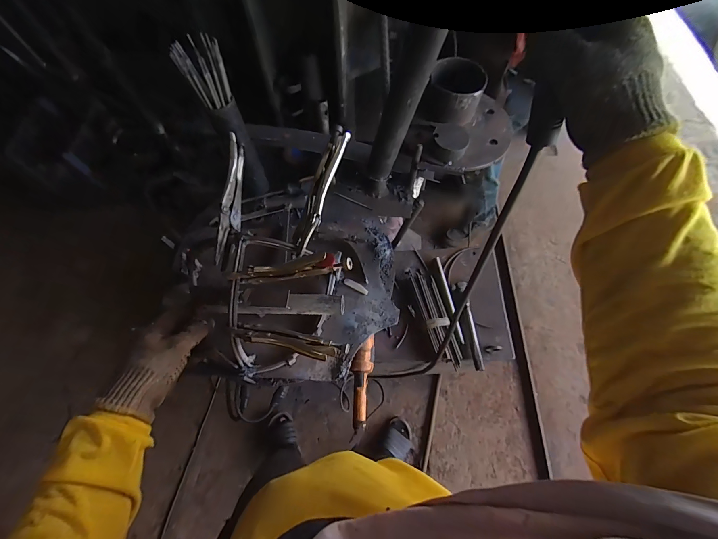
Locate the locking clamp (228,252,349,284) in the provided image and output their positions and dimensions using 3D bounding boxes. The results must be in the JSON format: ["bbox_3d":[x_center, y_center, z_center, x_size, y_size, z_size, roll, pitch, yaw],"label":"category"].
[{"bbox_3d":[-0.099,0.002,0.422,0.180,0.056,0.013,-8,64,21],"label":"locking clamp"}]

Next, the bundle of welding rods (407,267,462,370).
[{"bbox_3d":[0.203,0.119,0.846,0.066,0.025,0.274,-12,66,-5],"label":"bundle of welding rods"}]

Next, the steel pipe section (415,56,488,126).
[{"bbox_3d":[0.195,-0.359,0.655,0.109,0.076,0.120,22,68,10],"label":"steel pipe section"}]

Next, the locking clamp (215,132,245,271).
[{"bbox_3d":[-0.191,-0.104,0.485,0.021,0.061,0.199,1,66,1],"label":"locking clamp"}]

